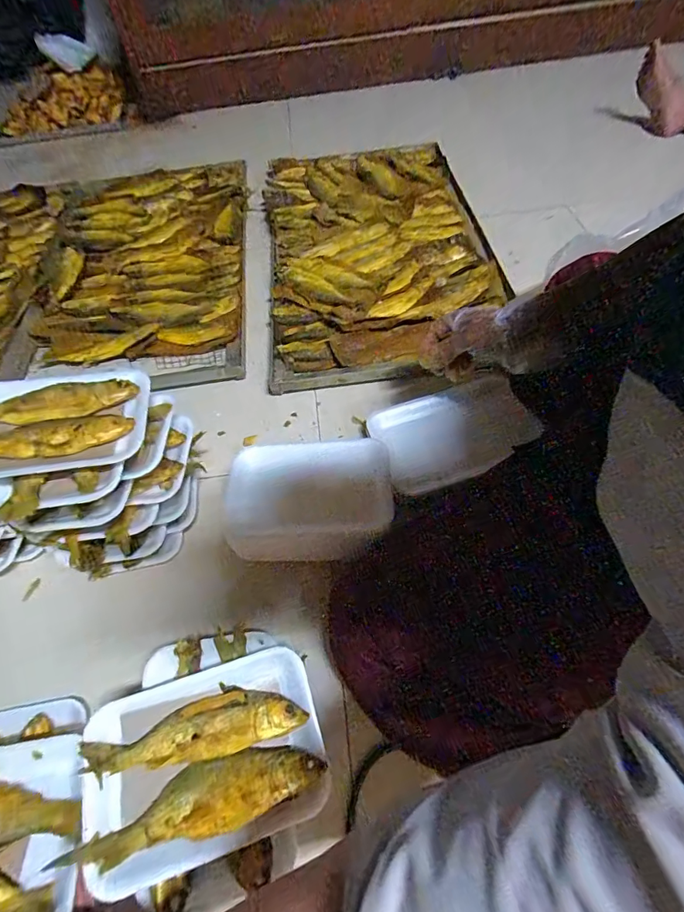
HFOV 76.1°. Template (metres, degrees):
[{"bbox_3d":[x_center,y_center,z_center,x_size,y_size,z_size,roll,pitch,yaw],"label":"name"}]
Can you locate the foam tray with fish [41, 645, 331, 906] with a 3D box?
[{"bbox_3d":[-0.113,0.252,0.366,0.186,0.033,0.129,-17,53,-9],"label":"foam tray with fish"}]

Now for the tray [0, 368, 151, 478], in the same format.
[{"bbox_3d":[-0.303,-0.033,0.445,0.195,0.032,0.129,-11,53,-4],"label":"tray"}]

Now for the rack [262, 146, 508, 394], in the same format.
[{"bbox_3d":[0.062,-0.436,0.893,0.422,0.066,0.746,-7,53,-1],"label":"rack"}]

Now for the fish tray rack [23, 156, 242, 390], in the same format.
[{"bbox_3d":[-0.418,-0.429,0.920,0.431,0.042,0.780,-8,53,-1],"label":"fish tray rack"}]

